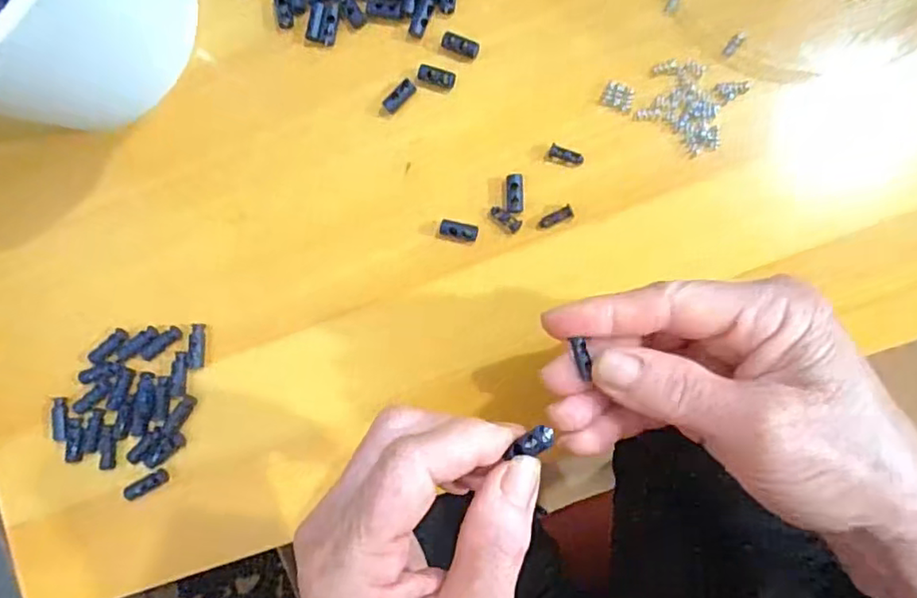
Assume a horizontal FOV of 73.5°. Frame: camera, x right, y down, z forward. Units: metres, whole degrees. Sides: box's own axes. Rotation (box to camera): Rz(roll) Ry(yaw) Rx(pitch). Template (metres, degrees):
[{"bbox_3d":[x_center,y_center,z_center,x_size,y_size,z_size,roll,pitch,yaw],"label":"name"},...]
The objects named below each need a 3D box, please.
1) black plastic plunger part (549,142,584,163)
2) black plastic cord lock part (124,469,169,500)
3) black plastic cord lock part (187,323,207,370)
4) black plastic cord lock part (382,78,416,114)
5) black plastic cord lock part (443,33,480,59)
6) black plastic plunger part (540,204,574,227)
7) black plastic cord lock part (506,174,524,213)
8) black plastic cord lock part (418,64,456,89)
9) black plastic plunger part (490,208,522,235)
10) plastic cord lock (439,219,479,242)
[{"bbox_3d":[0.052,-0.070,0.296,0.016,0.004,0.006,19,90,10],"label":"black plastic plunger part"},{"bbox_3d":[-0.164,0.098,0.324,0.025,0.006,0.008,-30,83,7],"label":"black plastic cord lock part"},{"bbox_3d":[-0.138,0.025,0.324,0.008,0.005,0.024,4,88,9],"label":"black plastic cord lock part"},{"bbox_3d":[-0.030,-0.103,0.311,0.019,0.005,0.008,-40,82,5],"label":"black plastic cord lock part"},{"bbox_3d":[0.001,-0.127,0.307,0.018,0.004,0.008,20,91,10],"label":"black plastic cord lock part"},{"bbox_3d":[0.047,-0.039,0.295,0.017,0.004,0.006,-26,84,7],"label":"black plastic plunger part"},{"bbox_3d":[0.028,-0.051,0.299,0.009,0.004,0.018,0,101,9],"label":"black plastic cord lock part"},{"bbox_3d":[-0.011,-0.112,0.308,0.019,0.004,0.008,17,90,10],"label":"black plastic cord lock part"},{"bbox_3d":[0.023,-0.039,0.299,0.016,0.004,0.007,36,93,9],"label":"black plastic plunger part"},{"bbox_3d":[0.000,-0.034,0.303,0.018,0.004,0.008,11,89,10],"label":"plastic cord lock"}]

